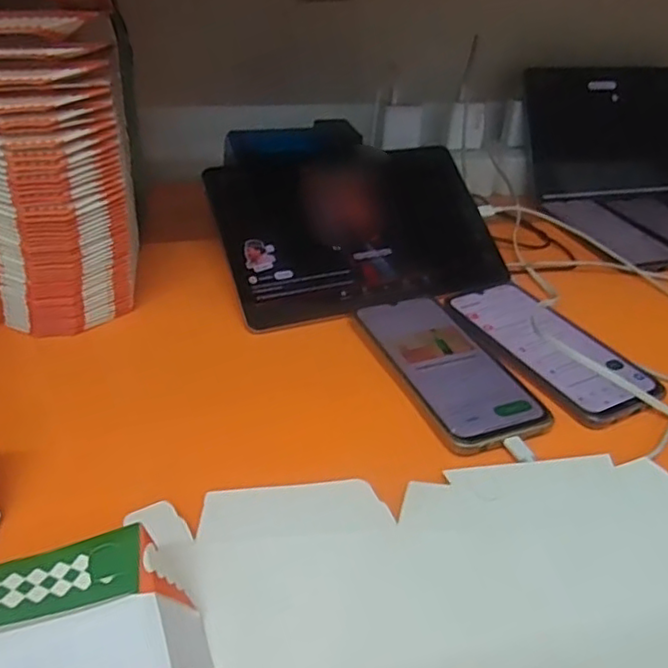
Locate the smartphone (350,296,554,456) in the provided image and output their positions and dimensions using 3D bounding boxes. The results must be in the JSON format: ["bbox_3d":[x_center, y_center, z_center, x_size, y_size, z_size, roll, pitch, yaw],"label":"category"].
[{"bbox_3d":[0.083,0.022,0.472,0.082,0.008,0.165,-13,38,-21],"label":"smartphone"}]

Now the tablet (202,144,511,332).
[{"bbox_3d":[0.023,-0.099,0.572,0.247,0.008,0.162,-13,73,-19],"label":"tablet"}]

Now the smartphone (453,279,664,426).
[{"bbox_3d":[0.169,0.002,0.498,0.086,0.014,0.170,-17,40,-26],"label":"smartphone"}]

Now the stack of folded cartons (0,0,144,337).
[{"bbox_3d":[-0.218,-0.152,0.502,0.122,0.233,0.189,-7,36,-13],"label":"stack of folded cartons"}]

